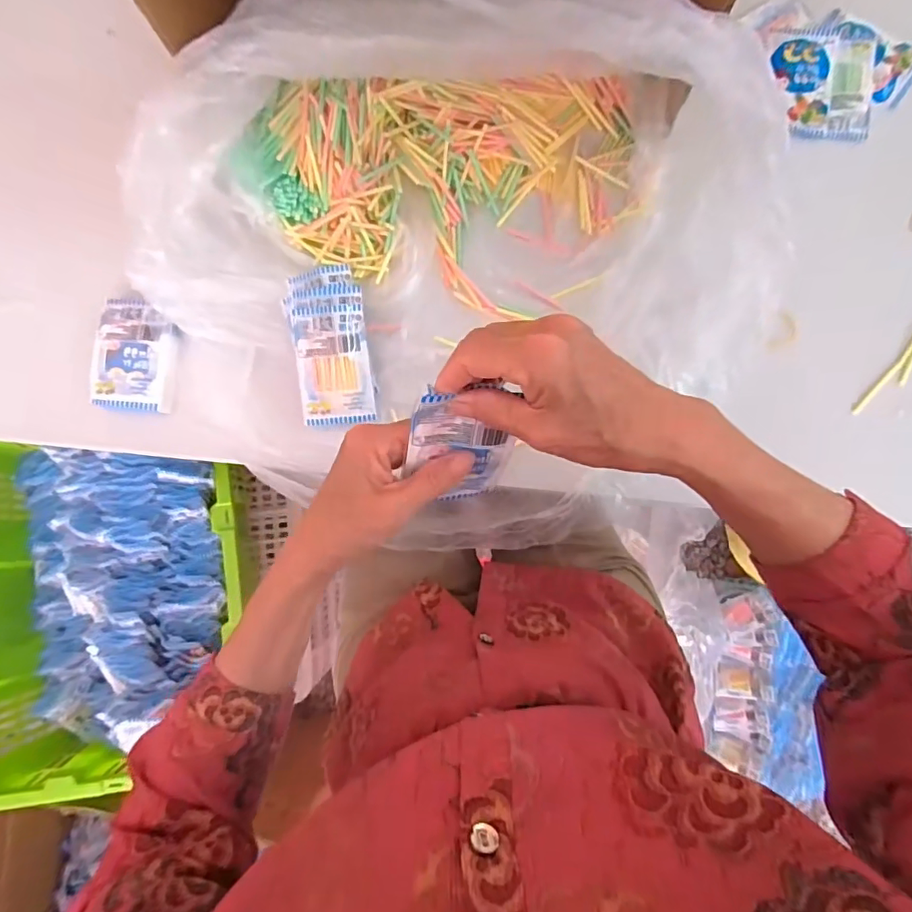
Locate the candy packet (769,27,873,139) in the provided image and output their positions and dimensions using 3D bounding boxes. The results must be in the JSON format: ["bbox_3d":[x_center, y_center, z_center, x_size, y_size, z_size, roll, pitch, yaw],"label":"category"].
[{"bbox_3d":[0.353,-0.363,0.496,0.095,0.009,0.108,6,84,2],"label":"candy packet"}]

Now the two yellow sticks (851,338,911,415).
[{"bbox_3d":[0.417,-0.105,0.468,0.025,0.007,0.169,35,86,5],"label":"two yellow sticks"}]

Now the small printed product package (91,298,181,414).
[{"bbox_3d":[-0.295,-0.093,0.476,0.075,0.012,0.103,6,84,2],"label":"small printed product package"}]

